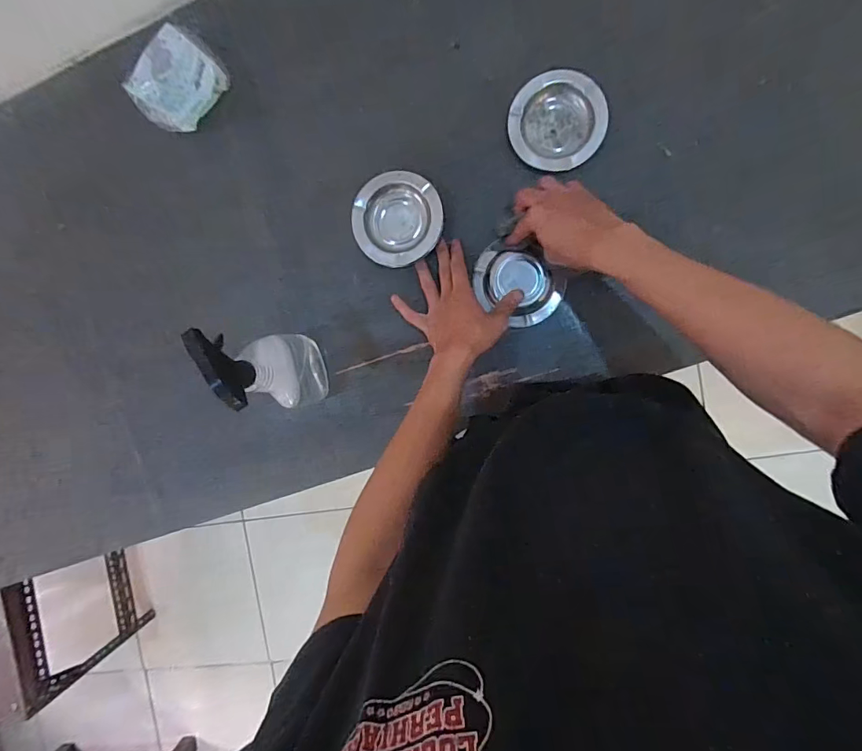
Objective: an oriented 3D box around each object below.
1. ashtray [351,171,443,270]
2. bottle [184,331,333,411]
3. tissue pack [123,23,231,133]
[{"bbox_3d":[-0.044,-0.204,0.596,0.114,0.031,0.111,0,94,6],"label":"ashtray"},{"bbox_3d":[-0.183,-0.008,0.535,0.043,0.216,0.098,-24,91,9],"label":"bottle"},{"bbox_3d":[-0.335,-0.385,0.604,0.094,0.045,0.112,41,98,3],"label":"tissue pack"}]

